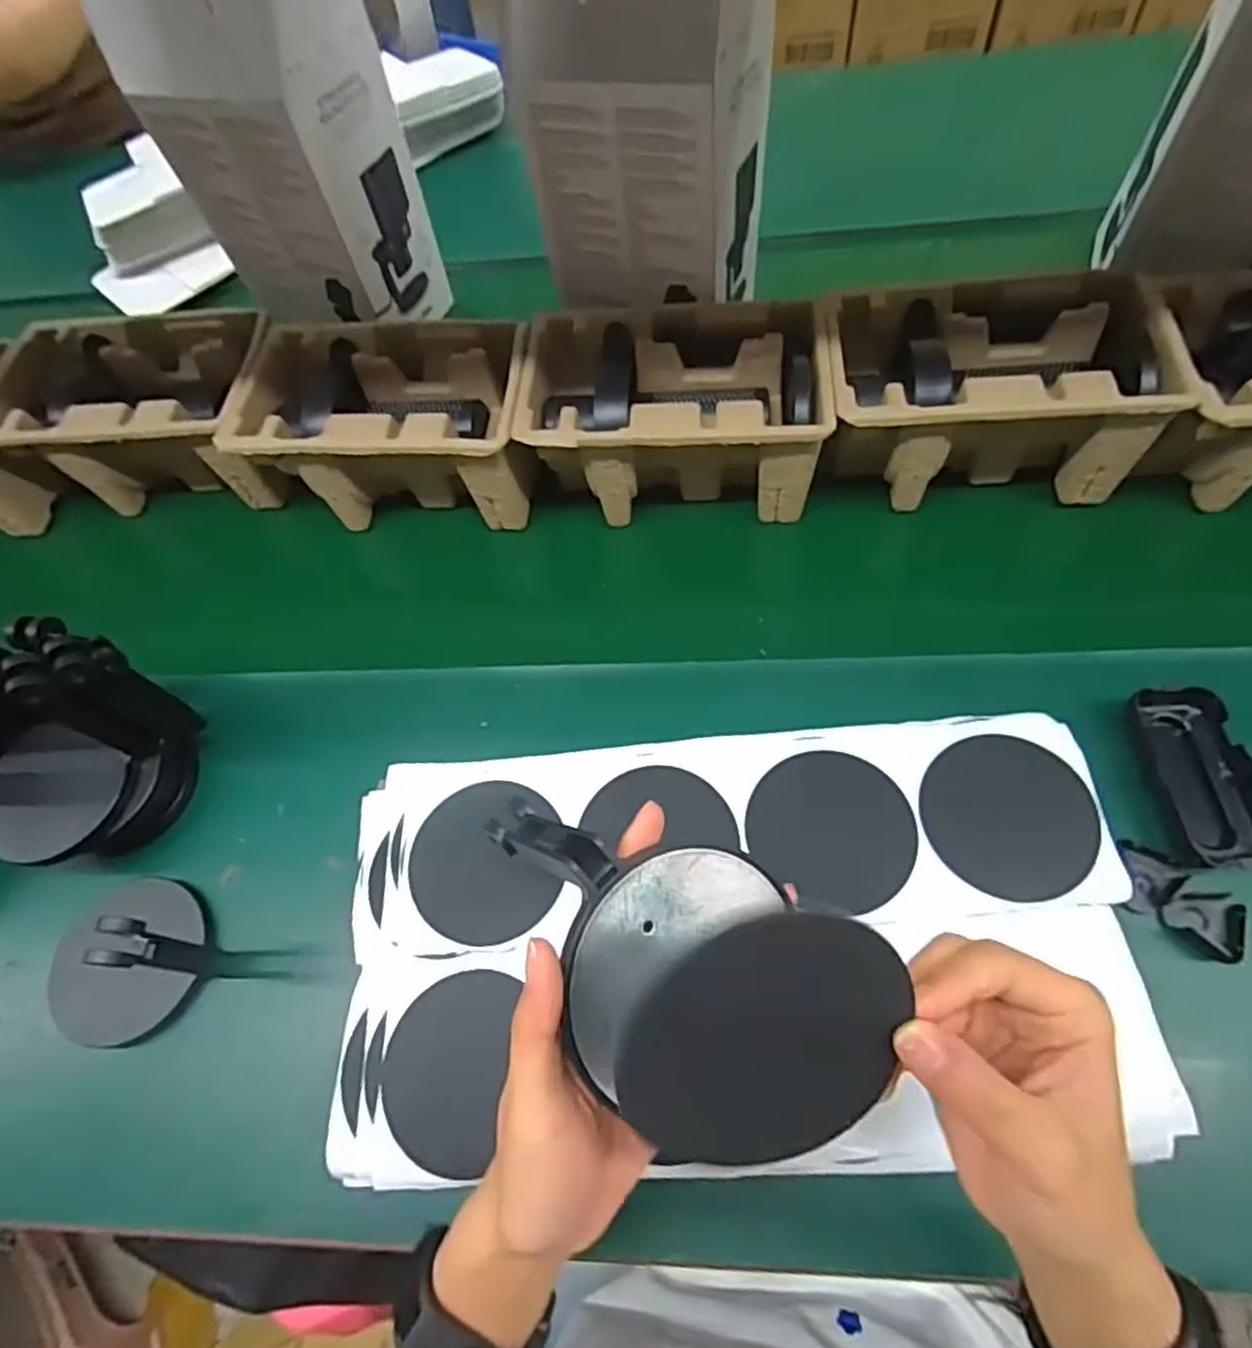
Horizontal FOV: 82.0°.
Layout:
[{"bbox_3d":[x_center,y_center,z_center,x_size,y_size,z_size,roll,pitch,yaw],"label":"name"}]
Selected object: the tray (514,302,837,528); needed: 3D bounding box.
[{"bbox_3d":[0.037,-0.204,0.571,0.225,0.099,0.146,2,61,5],"label":"tray"}]

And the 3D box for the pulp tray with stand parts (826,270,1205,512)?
[{"bbox_3d":[0.263,-0.212,0.545,0.227,0.102,0.143,2,61,5],"label":"pulp tray with stand parts"}]

